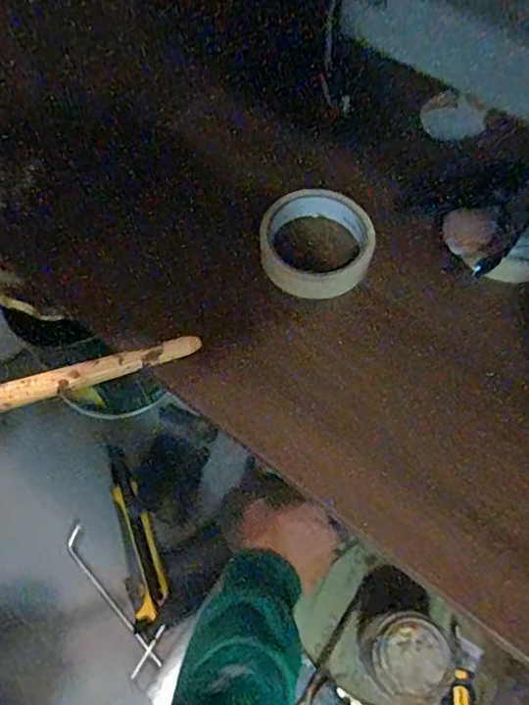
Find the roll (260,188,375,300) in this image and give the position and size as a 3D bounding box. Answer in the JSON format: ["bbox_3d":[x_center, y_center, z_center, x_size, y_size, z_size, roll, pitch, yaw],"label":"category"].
[{"bbox_3d":[0.044,-0.095,0.477,0.092,0.039,0.096,0,64,-1],"label":"roll"}]

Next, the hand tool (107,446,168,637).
[{"bbox_3d":[-0.138,0.189,0.603,0.034,0.025,0.192,-16,65,-7],"label":"hand tool"}]

